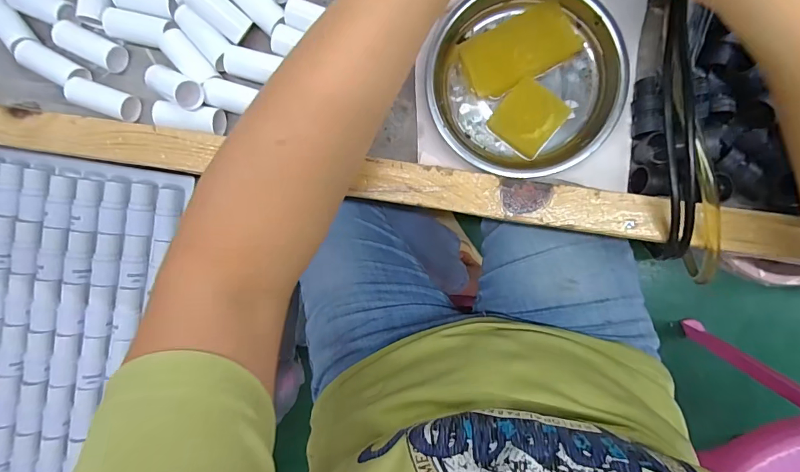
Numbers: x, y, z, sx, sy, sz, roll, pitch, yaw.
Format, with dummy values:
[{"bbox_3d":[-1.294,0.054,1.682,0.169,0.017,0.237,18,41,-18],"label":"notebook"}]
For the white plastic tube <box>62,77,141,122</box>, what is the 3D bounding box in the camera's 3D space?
[{"bbox_3d":[-0.220,-0.101,0.307,0.049,0.017,0.020,20,94,3],"label":"white plastic tube"}]

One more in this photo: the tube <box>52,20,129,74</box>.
[{"bbox_3d":[-0.228,-0.140,0.305,0.044,0.020,0.020,27,94,2],"label":"tube"}]

